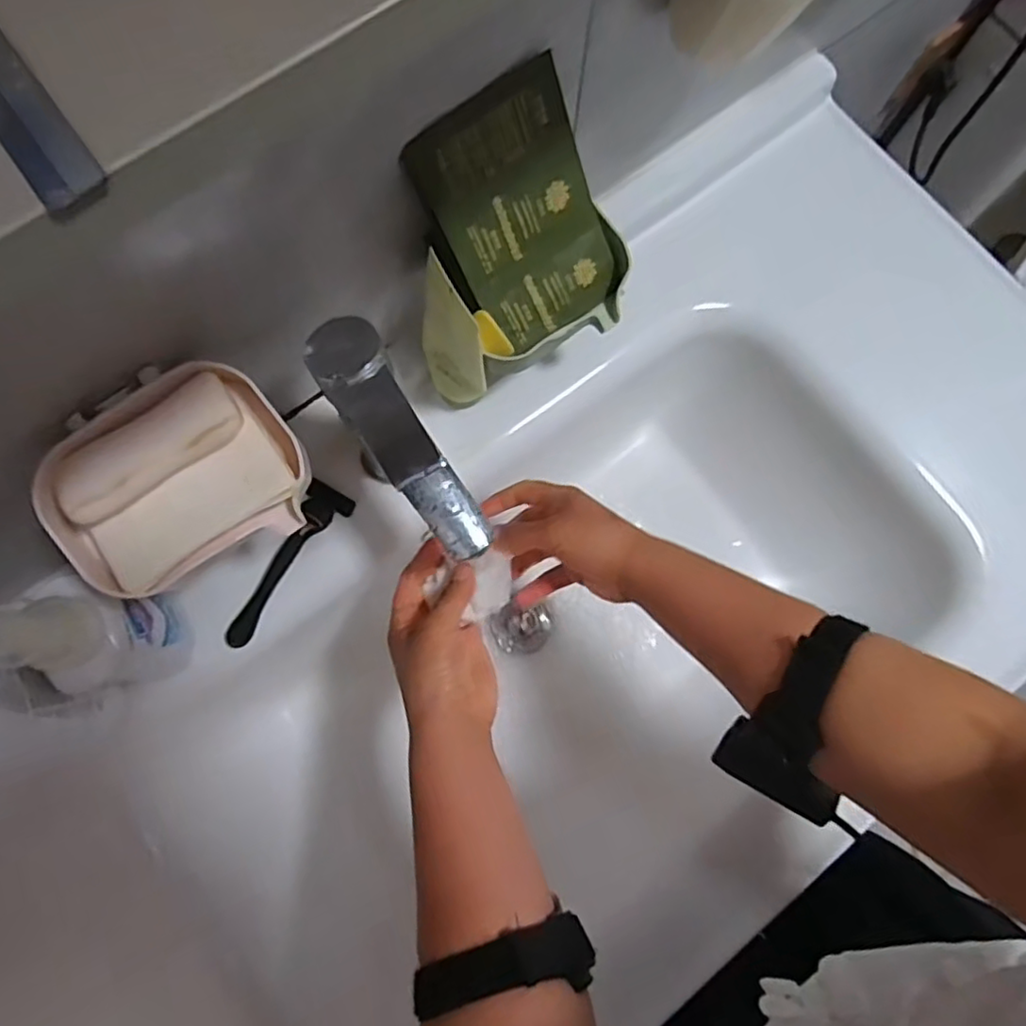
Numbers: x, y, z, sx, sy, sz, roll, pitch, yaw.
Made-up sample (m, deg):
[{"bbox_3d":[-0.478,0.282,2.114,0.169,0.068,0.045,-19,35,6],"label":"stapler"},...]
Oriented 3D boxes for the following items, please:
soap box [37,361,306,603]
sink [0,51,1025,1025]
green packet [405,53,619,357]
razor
[{"bbox_3d":[-0.186,-0.019,0.356,0.132,0.056,0.099,-33,80,-6],"label":"soap box"},{"bbox_3d":[0.045,0.130,0.577,0.983,0.223,0.501,-37,80,-7],"label":"sink"},{"bbox_3d":[0.009,-0.180,0.399,0.098,0.149,0.007,-39,46,-4],"label":"green packet"},{"bbox_3d":[-0.175,0.038,0.489,0.036,0.021,0.136,33,80,7],"label":"razor"}]

